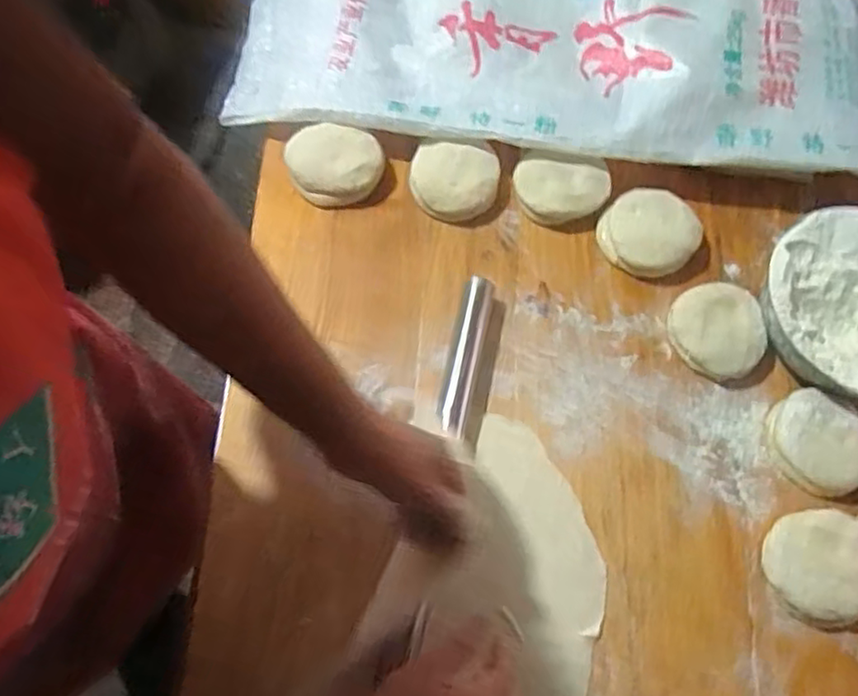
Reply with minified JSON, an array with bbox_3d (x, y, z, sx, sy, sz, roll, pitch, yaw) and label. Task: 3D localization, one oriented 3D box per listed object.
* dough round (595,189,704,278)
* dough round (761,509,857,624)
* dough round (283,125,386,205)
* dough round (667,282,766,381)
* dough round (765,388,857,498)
[{"bbox_3d":[0.232,-0.122,0.696,0.096,0.026,0.092,1,70,-3],"label":"dough round"},{"bbox_3d":[0.352,0.191,0.593,0.093,0.038,0.098,42,74,11],"label":"dough round"},{"bbox_3d":[-0.101,-0.191,0.701,0.105,0.038,0.081,5,70,-1],"label":"dough round"},{"bbox_3d":[0.291,-0.019,0.660,0.083,0.037,0.093,-32,75,-13],"label":"dough round"},{"bbox_3d":[0.371,0.090,0.627,0.098,0.036,0.081,43,74,12],"label":"dough round"}]

